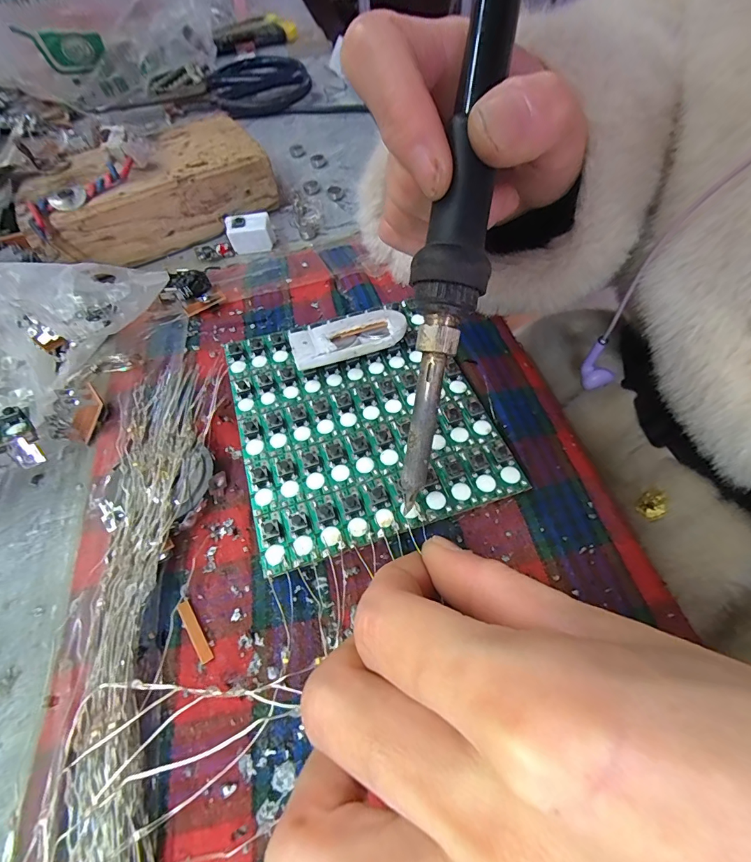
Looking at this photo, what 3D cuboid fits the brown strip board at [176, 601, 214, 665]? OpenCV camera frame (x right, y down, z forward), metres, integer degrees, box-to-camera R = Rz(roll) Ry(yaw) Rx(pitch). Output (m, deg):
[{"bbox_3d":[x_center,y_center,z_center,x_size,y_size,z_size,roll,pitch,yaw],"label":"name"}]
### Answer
[{"bbox_3d":[-0.060,0.065,0.136,0.004,0.004,0.022,-34,60,-16],"label":"brown strip board"}]

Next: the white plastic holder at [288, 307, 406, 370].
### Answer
[{"bbox_3d":[-0.012,-0.042,0.179,0.049,0.005,0.026,-13,53,-5],"label":"white plastic holder"}]

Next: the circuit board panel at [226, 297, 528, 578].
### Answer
[{"bbox_3d":[-0.007,-0.008,0.165,0.092,0.005,0.102,-18,58,-7],"label":"circuit board panel"}]

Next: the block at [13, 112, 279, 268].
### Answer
[{"bbox_3d":[-0.139,-0.148,0.263,0.141,0.043,0.075,-29,59,-14],"label":"block"}]

